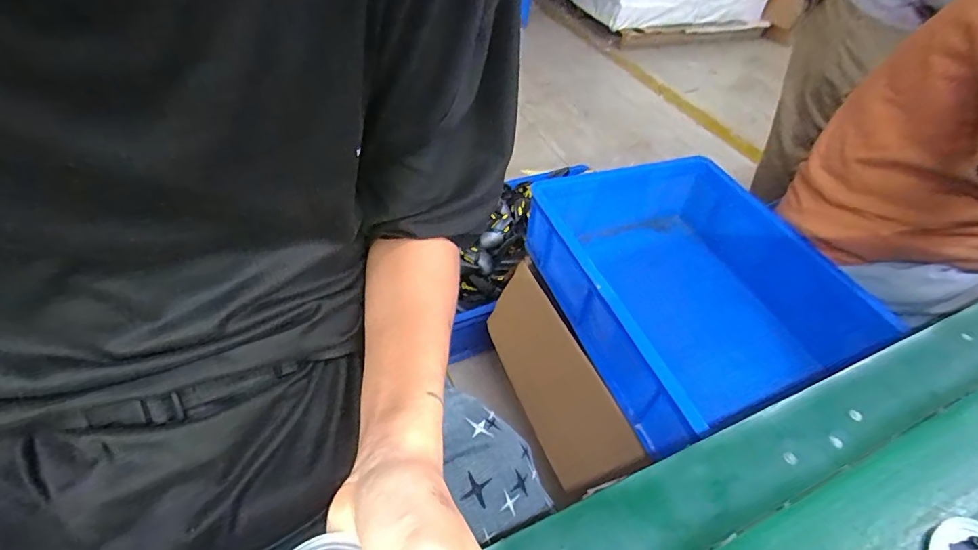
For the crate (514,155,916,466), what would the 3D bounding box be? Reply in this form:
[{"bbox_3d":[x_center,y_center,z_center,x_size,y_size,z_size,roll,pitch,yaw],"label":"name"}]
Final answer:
[{"bbox_3d":[0.319,0.003,0.790,0.398,0.157,0.506,-12,50,-17],"label":"crate"}]

